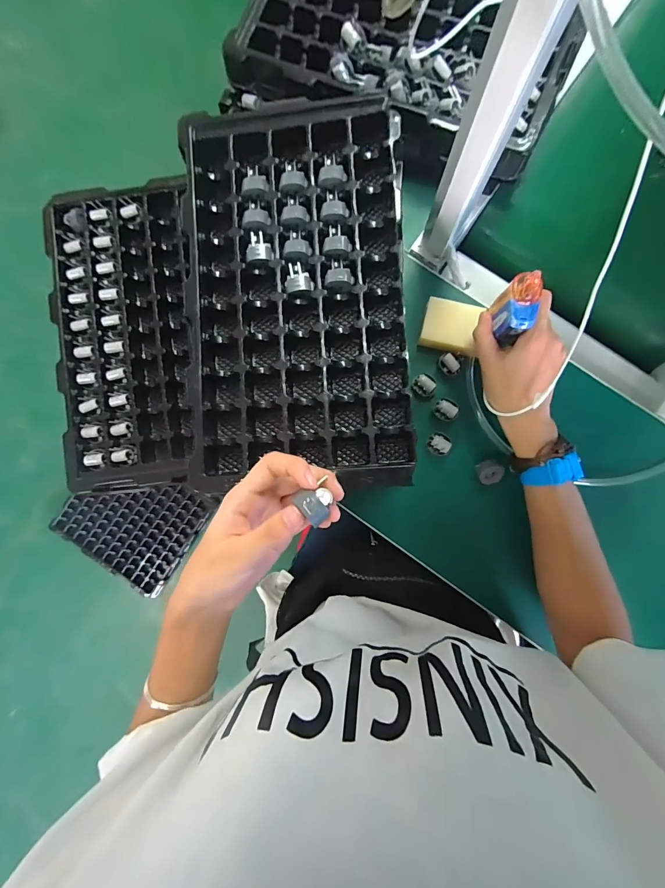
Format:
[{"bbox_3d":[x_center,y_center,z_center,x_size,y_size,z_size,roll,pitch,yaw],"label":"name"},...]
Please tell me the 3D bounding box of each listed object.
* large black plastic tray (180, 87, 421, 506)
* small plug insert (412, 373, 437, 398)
[{"bbox_3d":[-0.031,-0.142,0.346,0.204,0.043,0.347,-1,87,1],"label":"large black plastic tray"},{"bbox_3d":[0.107,-0.068,0.425,0.029,0.015,0.022,34,88,4],"label":"small plug insert"}]

